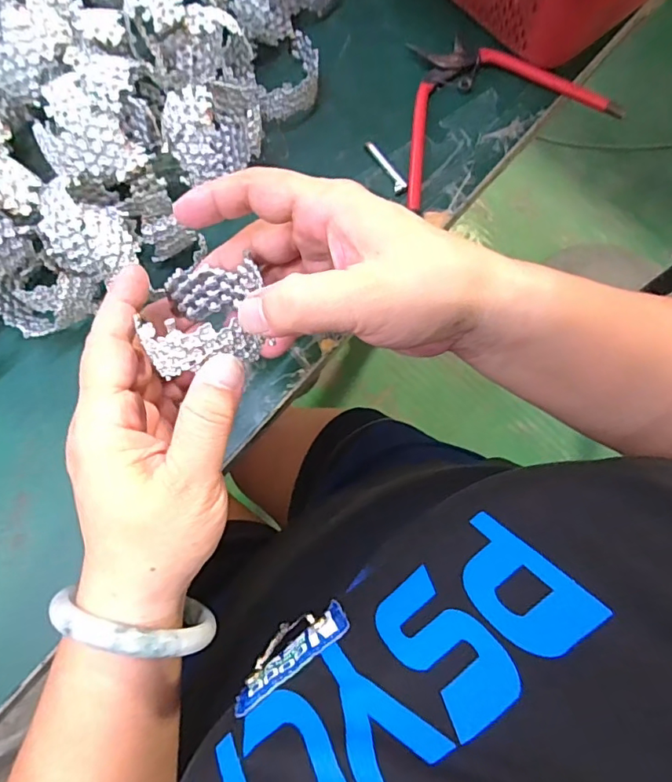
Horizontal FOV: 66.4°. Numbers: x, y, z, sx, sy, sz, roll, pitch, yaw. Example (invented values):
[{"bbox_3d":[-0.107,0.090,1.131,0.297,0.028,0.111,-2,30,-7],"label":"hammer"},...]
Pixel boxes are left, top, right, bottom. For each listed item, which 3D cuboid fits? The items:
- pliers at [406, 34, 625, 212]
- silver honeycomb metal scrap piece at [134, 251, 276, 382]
[{"bbox_3d":[0.096,-0.203,0.354,0.162,0.011,0.112,-29,78,-7],"label":"pliers"},{"bbox_3d":[-0.057,-0.034,0.227,0.045,0.027,0.065,-11,38,-3],"label":"silver honeycomb metal scrap piece"}]

